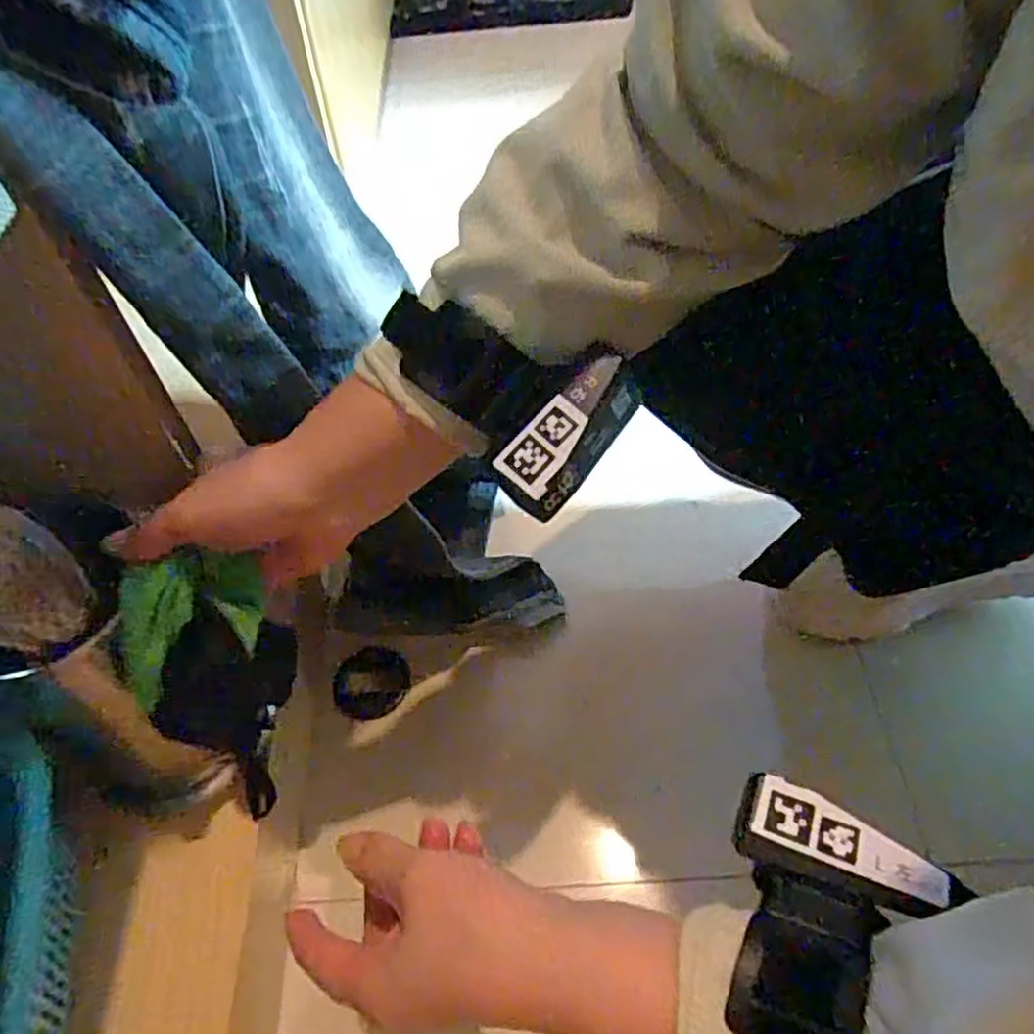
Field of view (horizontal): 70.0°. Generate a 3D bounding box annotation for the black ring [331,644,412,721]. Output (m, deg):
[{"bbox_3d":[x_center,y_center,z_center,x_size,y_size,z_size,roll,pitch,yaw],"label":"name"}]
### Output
[{"bbox_3d":[-0.113,0.129,0.573,0.057,0.012,0.054,-1,54,2],"label":"black ring"}]

